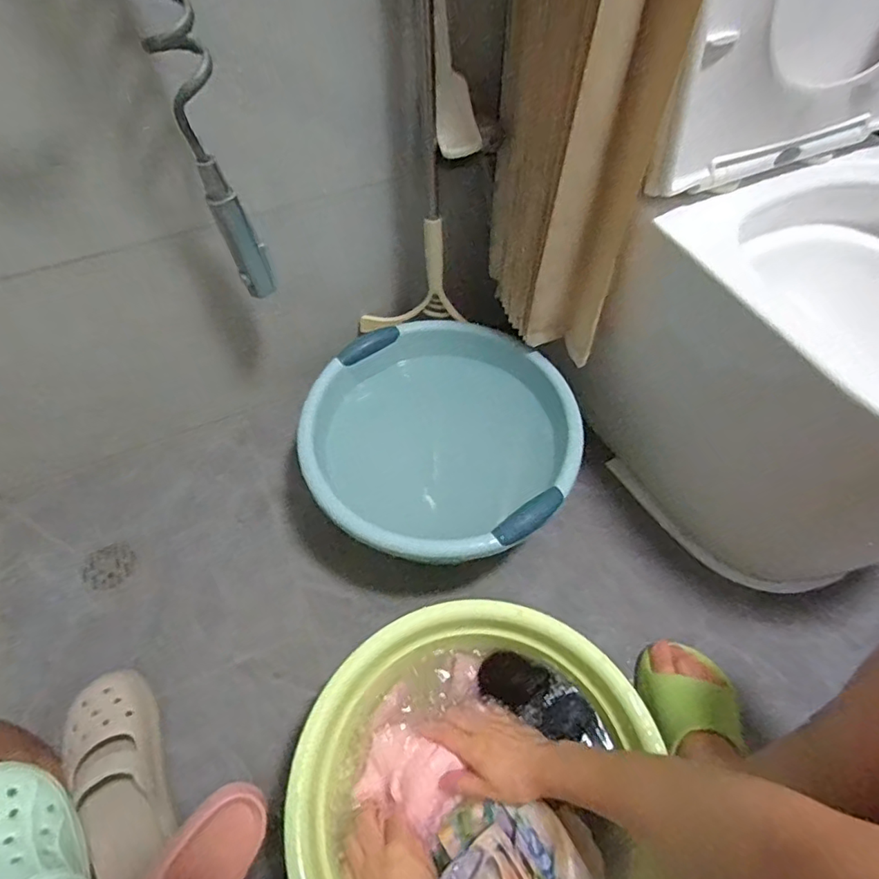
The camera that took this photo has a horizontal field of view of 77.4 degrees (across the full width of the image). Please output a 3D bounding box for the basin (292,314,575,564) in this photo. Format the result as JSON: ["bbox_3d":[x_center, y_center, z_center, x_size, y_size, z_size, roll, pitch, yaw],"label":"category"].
[{"bbox_3d":[0.001,0.022,0.792,0.359,0.171,0.361,0,57,0],"label":"basin"}]

